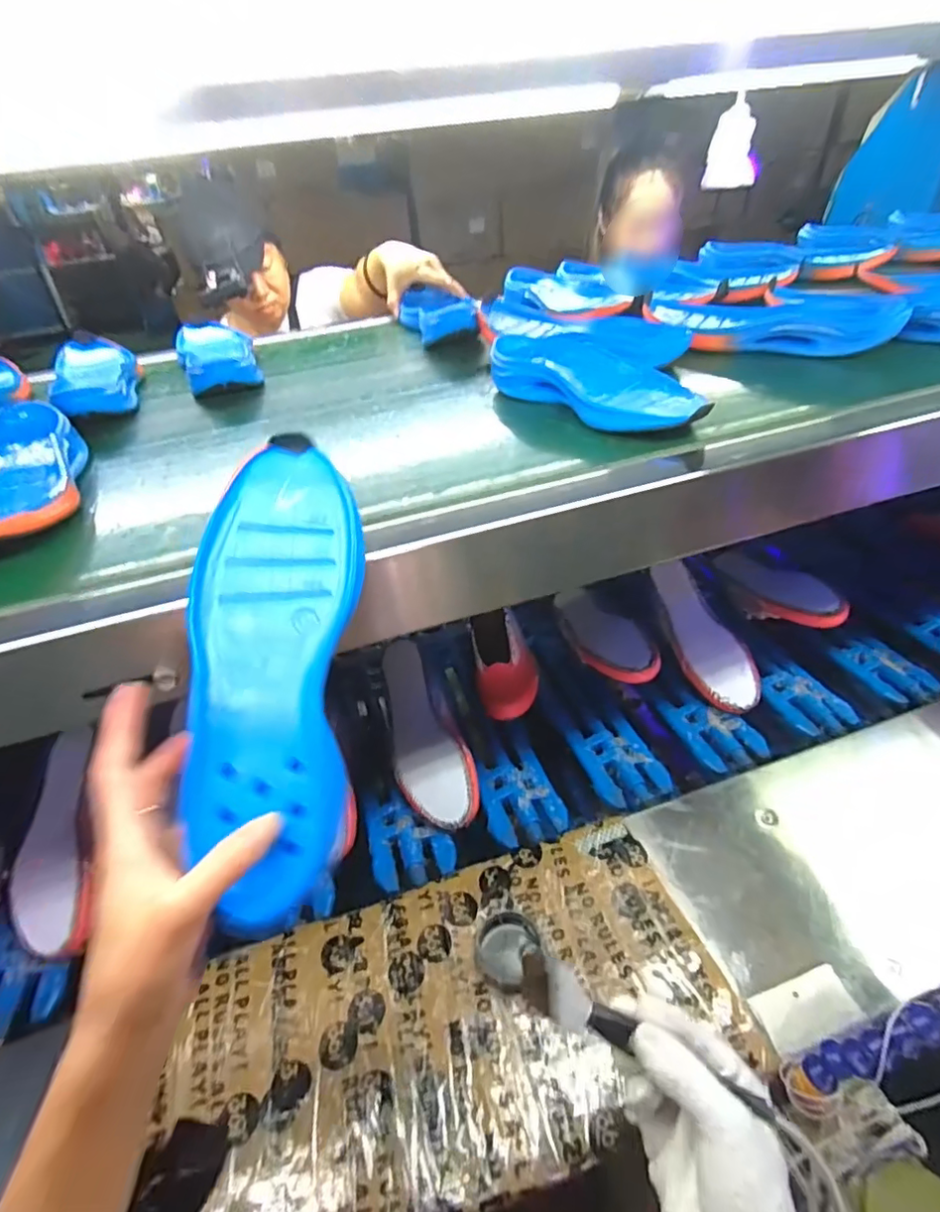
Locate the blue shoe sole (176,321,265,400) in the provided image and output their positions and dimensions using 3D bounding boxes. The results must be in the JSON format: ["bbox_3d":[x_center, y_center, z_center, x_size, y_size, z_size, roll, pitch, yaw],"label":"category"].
[{"bbox_3d":[-0.336,-0.335,0.764,0.097,0.039,0.254,-19,40,-16],"label":"blue shoe sole"}]

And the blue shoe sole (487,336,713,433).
[{"bbox_3d":[0.124,-0.224,0.575,0.093,0.047,0.245,-28,43,-26],"label":"blue shoe sole"}]

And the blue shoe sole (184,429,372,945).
[{"bbox_3d":[-0.117,0.033,0.341,0.095,0.036,0.271,-4,73,3],"label":"blue shoe sole"}]

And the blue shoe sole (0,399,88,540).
[{"bbox_3d":[-0.403,-0.118,0.506,0.100,0.041,0.271,-19,40,-16],"label":"blue shoe sole"}]

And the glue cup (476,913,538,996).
[{"bbox_3d":[0.033,0.317,0.529,0.054,0.022,0.057,-3,38,3],"label":"glue cup"}]

